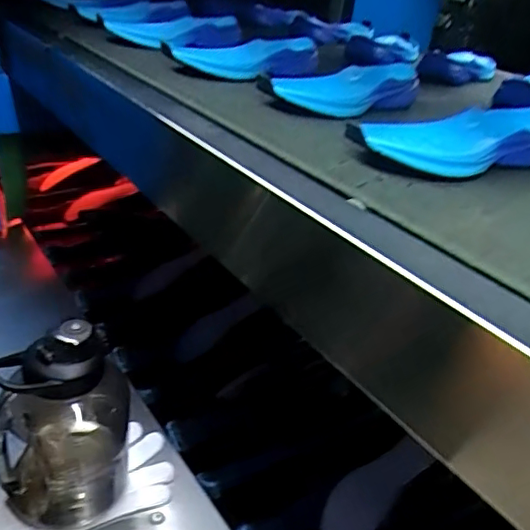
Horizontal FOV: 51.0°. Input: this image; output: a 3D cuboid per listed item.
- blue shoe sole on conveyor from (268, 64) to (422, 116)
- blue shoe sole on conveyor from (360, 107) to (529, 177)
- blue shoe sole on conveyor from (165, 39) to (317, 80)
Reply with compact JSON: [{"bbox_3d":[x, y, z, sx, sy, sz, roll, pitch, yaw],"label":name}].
[{"bbox_3d":[0.109,-0.217,0.681,0.086,0.042,0.245,26,34,30],"label":"blue shoe sole on conveyor"},{"bbox_3d":[0.181,-0.118,0.524,0.229,0.043,0.091,-12,34,-30],"label":"blue shoe sole on conveyor"},{"bbox_3d":[-0.019,-0.287,0.768,0.075,0.044,0.240,33,39,31],"label":"blue shoe sole on conveyor"}]

